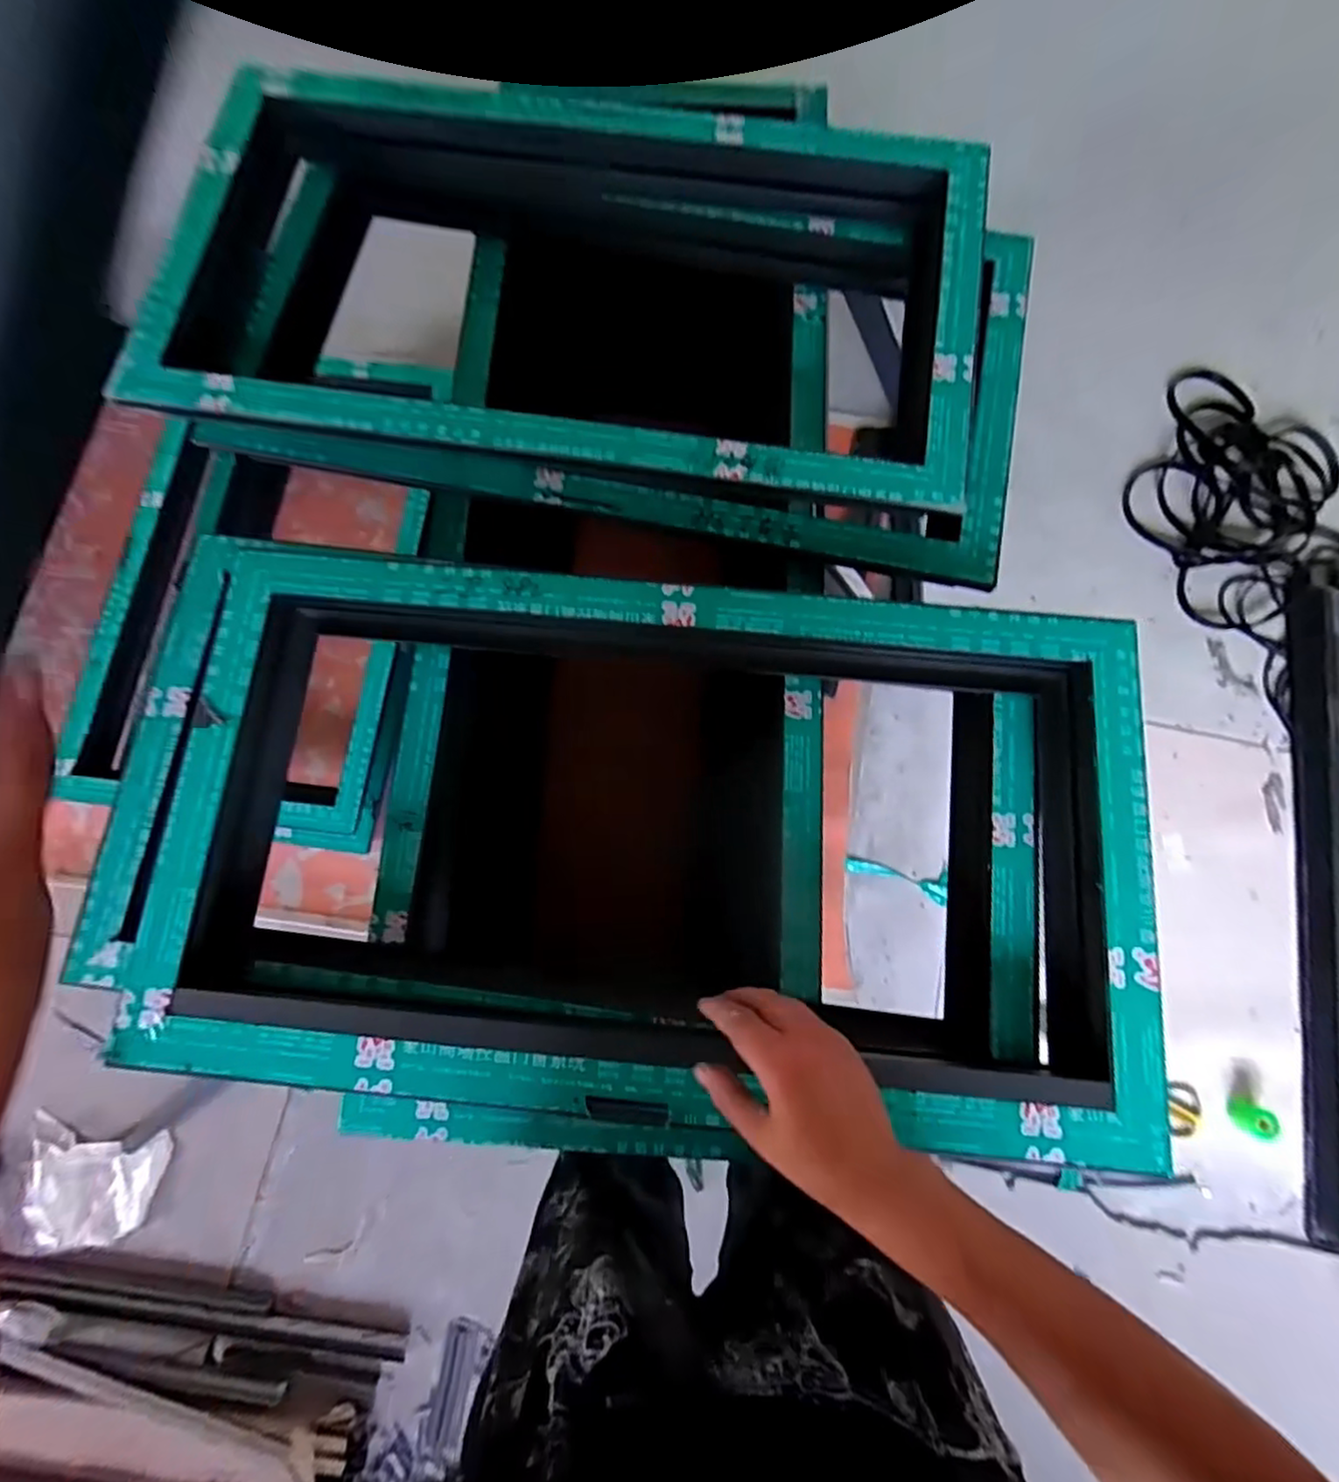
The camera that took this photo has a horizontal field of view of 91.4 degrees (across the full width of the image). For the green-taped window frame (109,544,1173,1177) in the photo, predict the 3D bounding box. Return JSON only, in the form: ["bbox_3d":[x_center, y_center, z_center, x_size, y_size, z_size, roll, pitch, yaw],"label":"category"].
[{"bbox_3d":[-0.040,0.079,0.615,0.935,0.069,0.483,6,77,1],"label":"green-taped window frame"}]

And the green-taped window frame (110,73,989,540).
[{"bbox_3d":[-0.109,-0.511,0.751,0.883,0.079,0.468,8,77,1],"label":"green-taped window frame"}]

